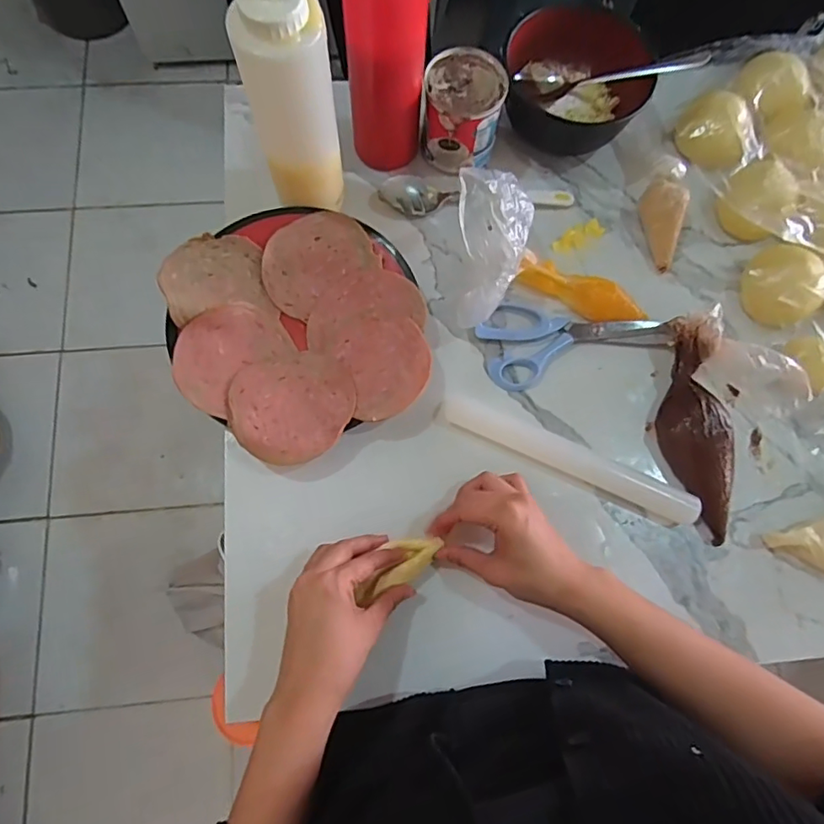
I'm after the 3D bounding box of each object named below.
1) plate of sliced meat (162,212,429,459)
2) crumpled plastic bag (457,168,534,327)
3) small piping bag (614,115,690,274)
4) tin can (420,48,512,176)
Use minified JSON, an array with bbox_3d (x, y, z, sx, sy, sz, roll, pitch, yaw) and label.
[{"bbox_3d":[-0.098,-0.075,0.477,0.208,0.035,0.216,0,73,-1],"label":"plate of sliced meat"},{"bbox_3d":[0.066,-0.137,0.449,0.062,0.034,0.129,7,92,0],"label":"crumpled plastic bag"},{"bbox_3d":[0.241,-0.229,0.539,0.052,0.046,0.182,-1,73,-2],"label":"small piping bag"},{"bbox_3d":[0.047,-0.279,0.513,0.075,0.083,0.068,9,73,1],"label":"tin can"}]

